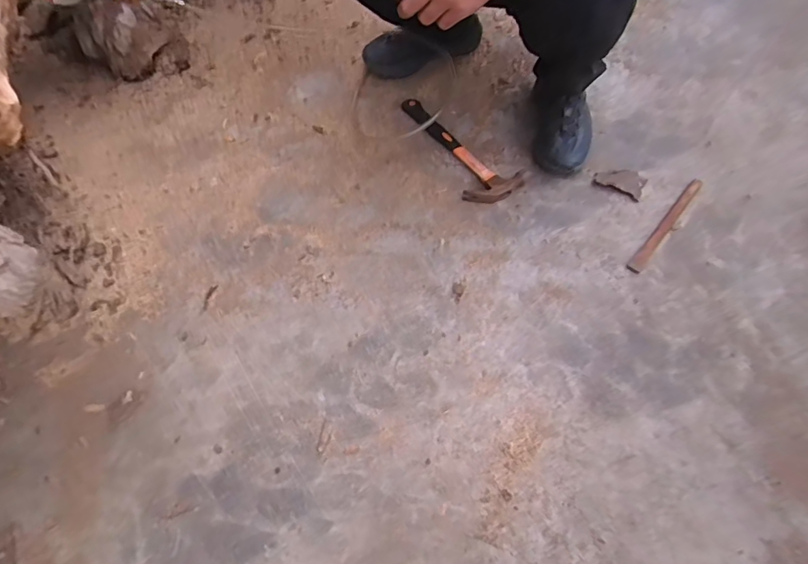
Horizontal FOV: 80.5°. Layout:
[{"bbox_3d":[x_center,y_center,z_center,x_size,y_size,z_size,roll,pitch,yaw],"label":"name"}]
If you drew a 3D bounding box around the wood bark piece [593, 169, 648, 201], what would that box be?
[{"bbox_3d":[0.428,-0.201,0.944,0.093,0.026,0.047,26,68,15],"label":"wood bark piece"}]

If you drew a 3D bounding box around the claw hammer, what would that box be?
[{"bbox_3d":[0.103,-0.288,1.004,0.123,0.026,0.332,-32,67,-12],"label":"claw hammer"}]

